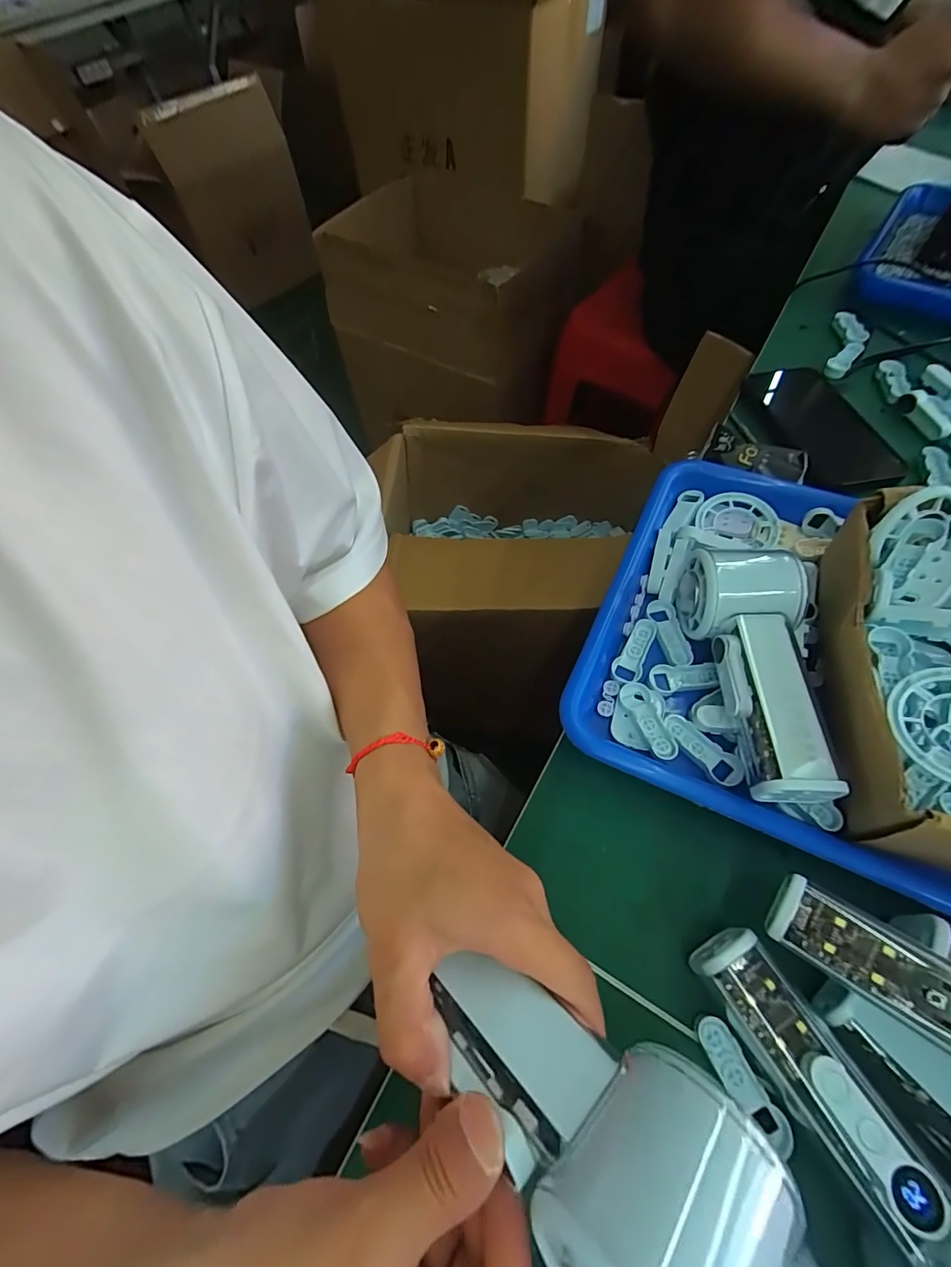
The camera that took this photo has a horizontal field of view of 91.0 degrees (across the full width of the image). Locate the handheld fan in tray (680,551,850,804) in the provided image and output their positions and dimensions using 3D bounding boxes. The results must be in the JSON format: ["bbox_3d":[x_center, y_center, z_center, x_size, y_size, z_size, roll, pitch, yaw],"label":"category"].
[{"bbox_3d":[0.166,0.021,0.274,0.063,0.042,0.147,2,62,5],"label":"handheld fan in tray"}]

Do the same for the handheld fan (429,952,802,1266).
[{"bbox_3d":[0.032,0.169,0.152,0.114,0.054,0.063,7,20,43],"label":"handheld fan"}]

